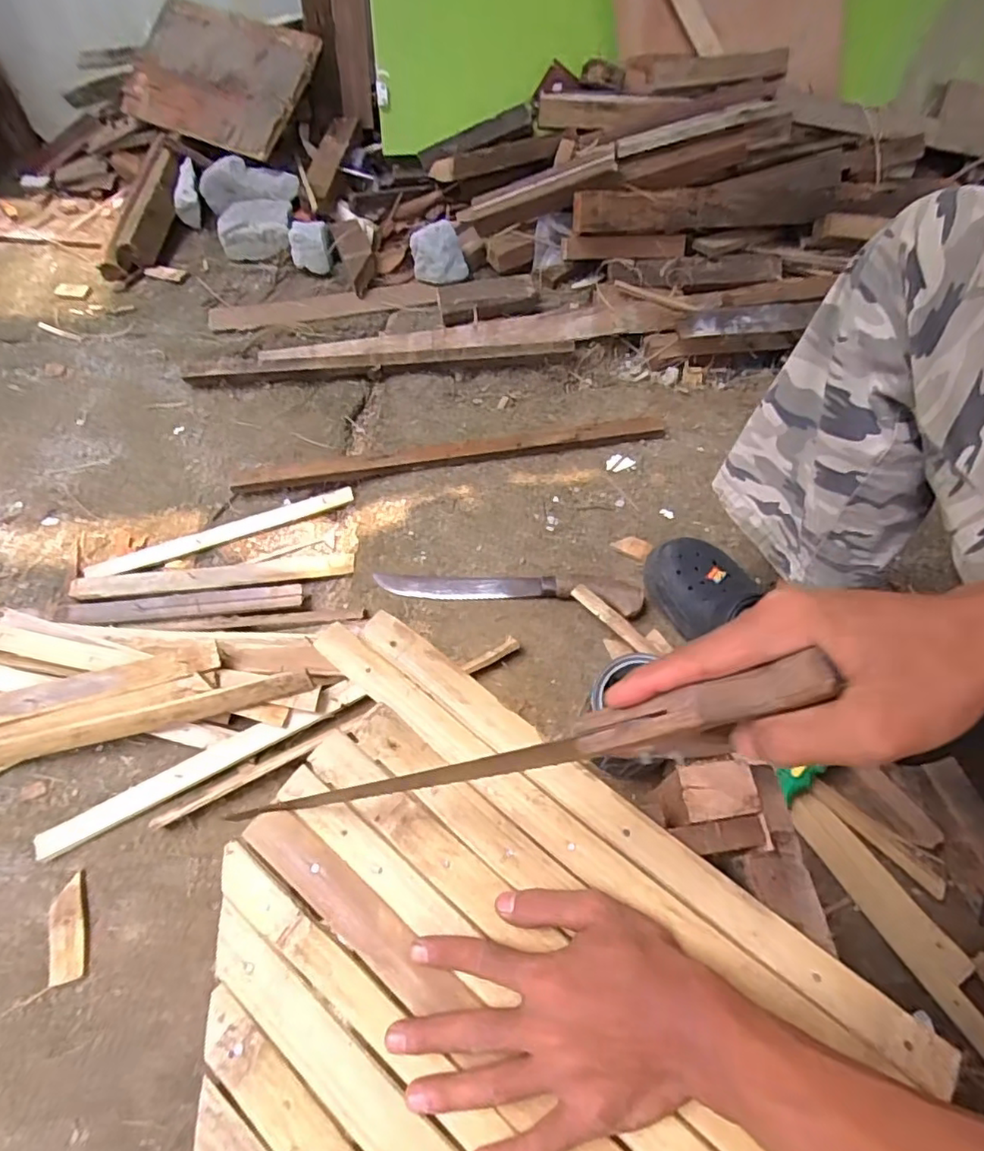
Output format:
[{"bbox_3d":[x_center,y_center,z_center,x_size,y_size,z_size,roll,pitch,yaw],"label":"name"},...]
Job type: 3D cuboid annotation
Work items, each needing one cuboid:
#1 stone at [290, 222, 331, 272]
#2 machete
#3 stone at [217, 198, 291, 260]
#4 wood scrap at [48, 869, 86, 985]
[{"bbox_3d":[-0.334,-0.607,1.106,0.072,0.074,0.043,5,62,3],"label":"stone"},{"bbox_3d":[0.018,0.023,0.807,0.359,0.032,0.061,2,62,1],"label":"machete"},{"bbox_3d":[-0.460,-0.678,1.164,0.136,0.063,0.106,-3,62,-2],"label":"stone"},{"bbox_3d":[-0.446,0.370,0.626,0.032,0.004,0.095,-10,63,-23],"label":"wood scrap"}]

